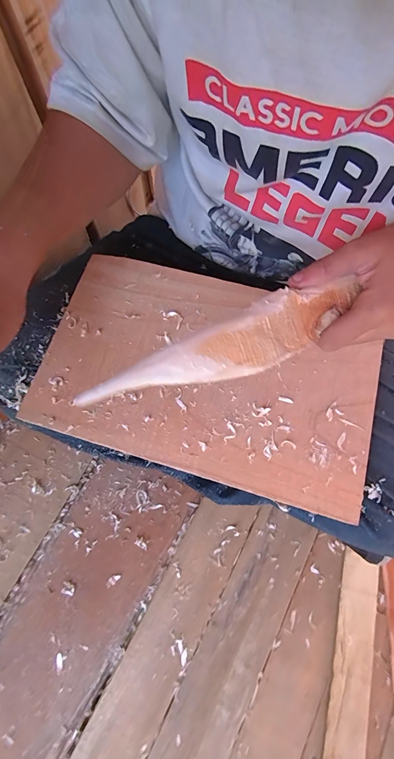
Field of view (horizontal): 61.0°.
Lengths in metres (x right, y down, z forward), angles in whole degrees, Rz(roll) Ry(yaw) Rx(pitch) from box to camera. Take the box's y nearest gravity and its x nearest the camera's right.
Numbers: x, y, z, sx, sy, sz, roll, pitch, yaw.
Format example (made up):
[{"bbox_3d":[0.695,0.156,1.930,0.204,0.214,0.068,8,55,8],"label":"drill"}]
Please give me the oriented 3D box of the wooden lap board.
[{"bbox_3d":[0.009,-0.010,0.334,0.322,0.017,0.196,16,75,4],"label":"wooden lap board"}]

